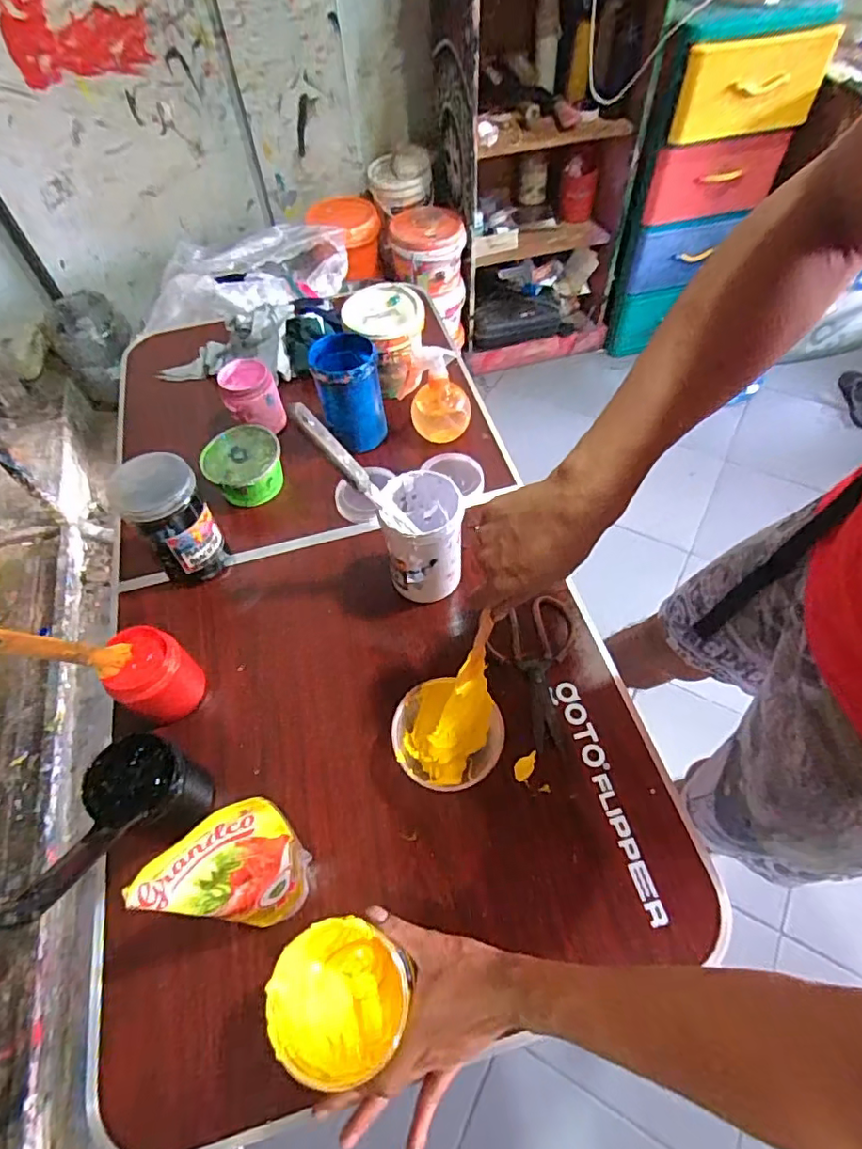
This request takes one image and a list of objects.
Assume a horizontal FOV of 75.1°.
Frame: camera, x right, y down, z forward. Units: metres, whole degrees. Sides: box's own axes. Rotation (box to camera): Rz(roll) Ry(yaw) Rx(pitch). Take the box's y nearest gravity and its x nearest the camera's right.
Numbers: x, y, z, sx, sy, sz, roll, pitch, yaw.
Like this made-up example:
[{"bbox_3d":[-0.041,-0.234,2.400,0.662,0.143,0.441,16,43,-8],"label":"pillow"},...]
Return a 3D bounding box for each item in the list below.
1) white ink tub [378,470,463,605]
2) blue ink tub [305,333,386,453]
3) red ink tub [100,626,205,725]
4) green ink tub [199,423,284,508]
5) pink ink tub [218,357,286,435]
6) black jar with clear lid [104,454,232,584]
[{"bbox_3d":[-0.011,-0.046,0.689,0.088,0.137,0.100,-7,57,-1],"label":"white ink tub"},{"bbox_3d":[-0.123,-0.275,0.858,0.093,0.157,0.095,-1,57,2],"label":"blue ink tub"},{"bbox_3d":[-0.312,0.115,0.635,0.078,0.093,0.079,-1,57,2],"label":"red ink tub"},{"bbox_3d":[-0.277,-0.163,0.836,0.110,0.058,0.111,-1,57,2],"label":"green ink tub"},{"bbox_3d":[-0.284,-0.284,0.899,0.086,0.082,0.088,-20,59,-9],"label":"pink ink tub"},{"bbox_3d":[-0.329,-0.070,0.727,0.098,0.157,0.092,-35,62,-17],"label":"black jar with clear lid"}]

